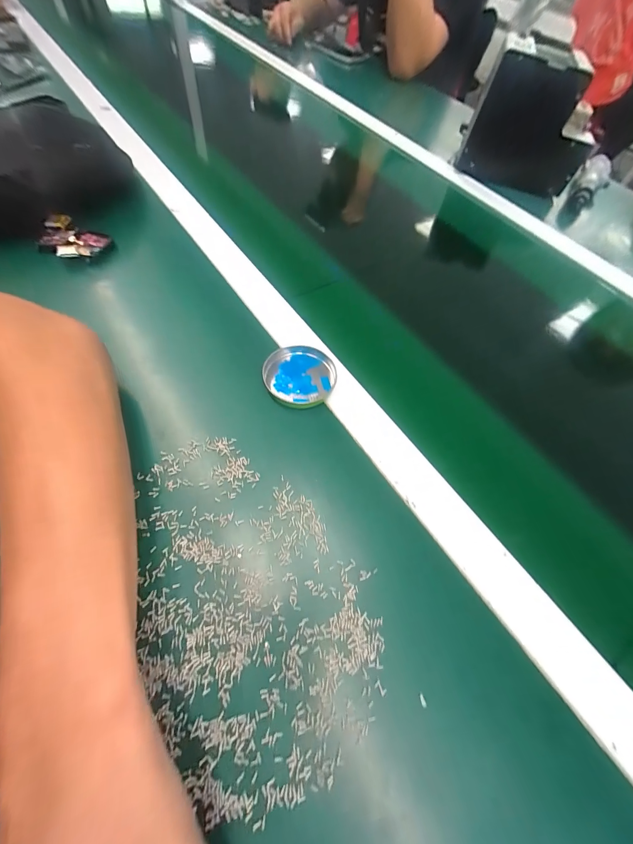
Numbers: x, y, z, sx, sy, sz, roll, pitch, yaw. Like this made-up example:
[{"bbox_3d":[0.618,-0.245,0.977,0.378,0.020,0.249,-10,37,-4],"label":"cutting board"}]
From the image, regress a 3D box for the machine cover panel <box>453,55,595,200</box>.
[{"bbox_3d":[0.332,-0.444,0.508,0.175,0.147,0.018,22,63,9],"label":"machine cover panel"}]

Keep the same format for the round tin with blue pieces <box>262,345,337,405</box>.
[{"bbox_3d":[-0.016,-0.043,0.306,0.065,0.009,0.063,3,59,-5],"label":"round tin with blue pieces"}]

